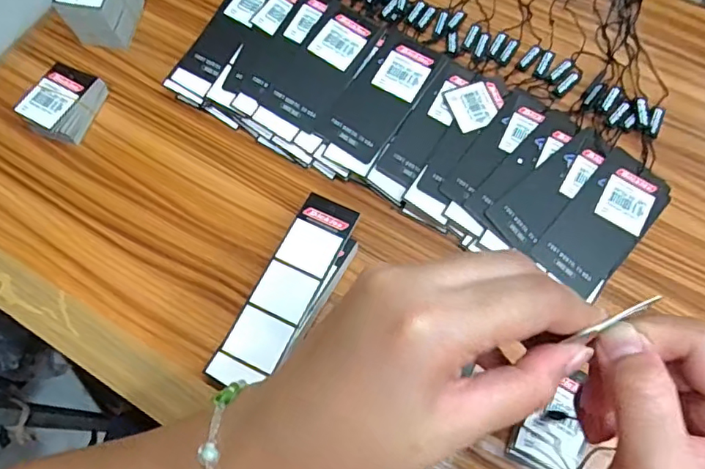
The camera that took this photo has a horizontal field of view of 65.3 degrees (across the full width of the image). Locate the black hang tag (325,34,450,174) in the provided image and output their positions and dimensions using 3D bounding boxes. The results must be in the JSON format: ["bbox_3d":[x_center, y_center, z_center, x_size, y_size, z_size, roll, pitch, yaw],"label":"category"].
[{"bbox_3d":[0.022,-0.099,0.408,0.049,0.004,0.116,28,75,10],"label":"black hang tag"}]

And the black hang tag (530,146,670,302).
[{"bbox_3d":[0.175,-0.011,0.380,0.050,0.005,0.108,40,78,6],"label":"black hang tag"}]

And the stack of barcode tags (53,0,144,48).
[{"bbox_3d":[-0.197,-0.179,0.434,0.041,0.054,0.056,4,68,2],"label":"stack of barcode tags"}]

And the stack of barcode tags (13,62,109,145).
[{"bbox_3d":[-0.217,-0.099,0.413,0.044,0.025,0.055,19,69,8],"label":"stack of barcode tags"}]

